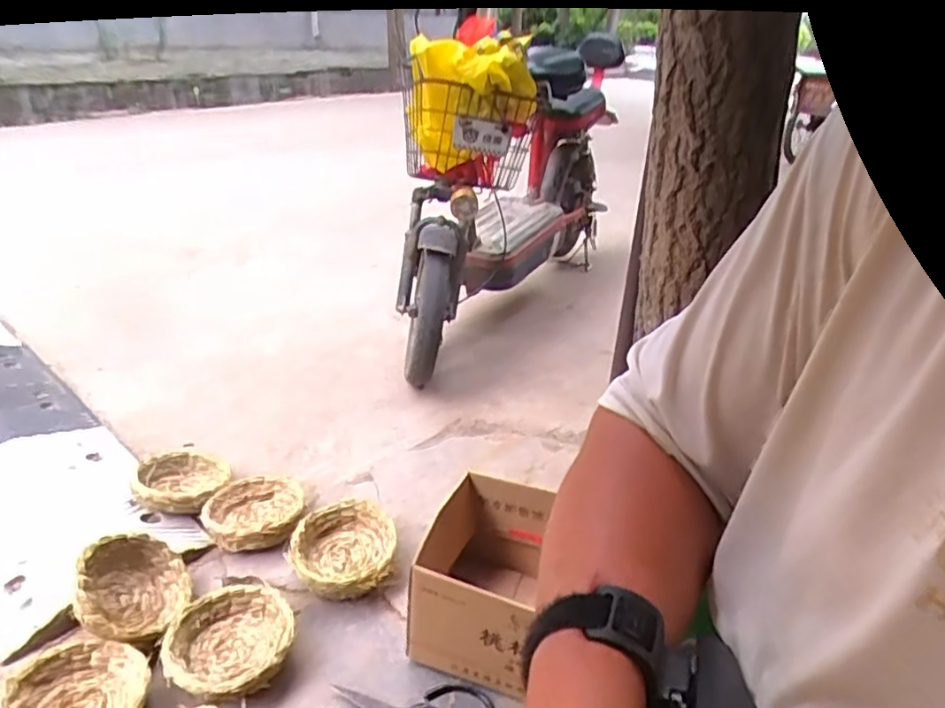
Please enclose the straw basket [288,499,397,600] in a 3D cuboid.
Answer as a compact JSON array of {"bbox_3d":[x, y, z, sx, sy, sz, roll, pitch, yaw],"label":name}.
[{"bbox_3d":[-0.215,0.336,1.111,0.170,0.079,0.173,-4,28,-19],"label":"straw basket"}]

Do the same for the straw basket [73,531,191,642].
[{"bbox_3d":[-0.510,0.347,0.998,0.172,0.063,0.175,37,21,-40],"label":"straw basket"}]

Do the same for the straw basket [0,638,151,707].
[{"bbox_3d":[-0.520,0.458,0.868,0.197,0.068,0.170,9,27,11],"label":"straw basket"}]

